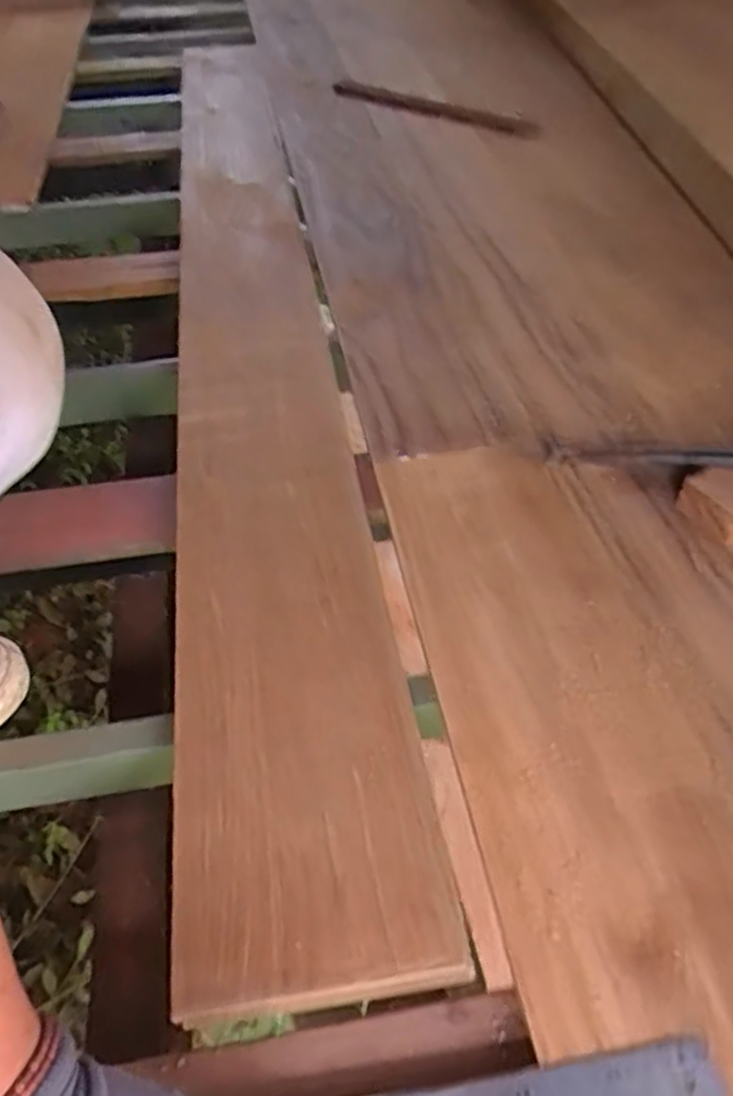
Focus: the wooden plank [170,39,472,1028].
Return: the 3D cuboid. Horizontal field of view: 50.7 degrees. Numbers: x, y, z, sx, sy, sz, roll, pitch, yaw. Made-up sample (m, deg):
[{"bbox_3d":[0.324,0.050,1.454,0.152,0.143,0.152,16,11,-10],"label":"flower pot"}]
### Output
[{"bbox_3d":[-0.147,-0.295,0.940,0.169,0.029,1.515,-8,49,-6],"label":"wooden plank"}]

